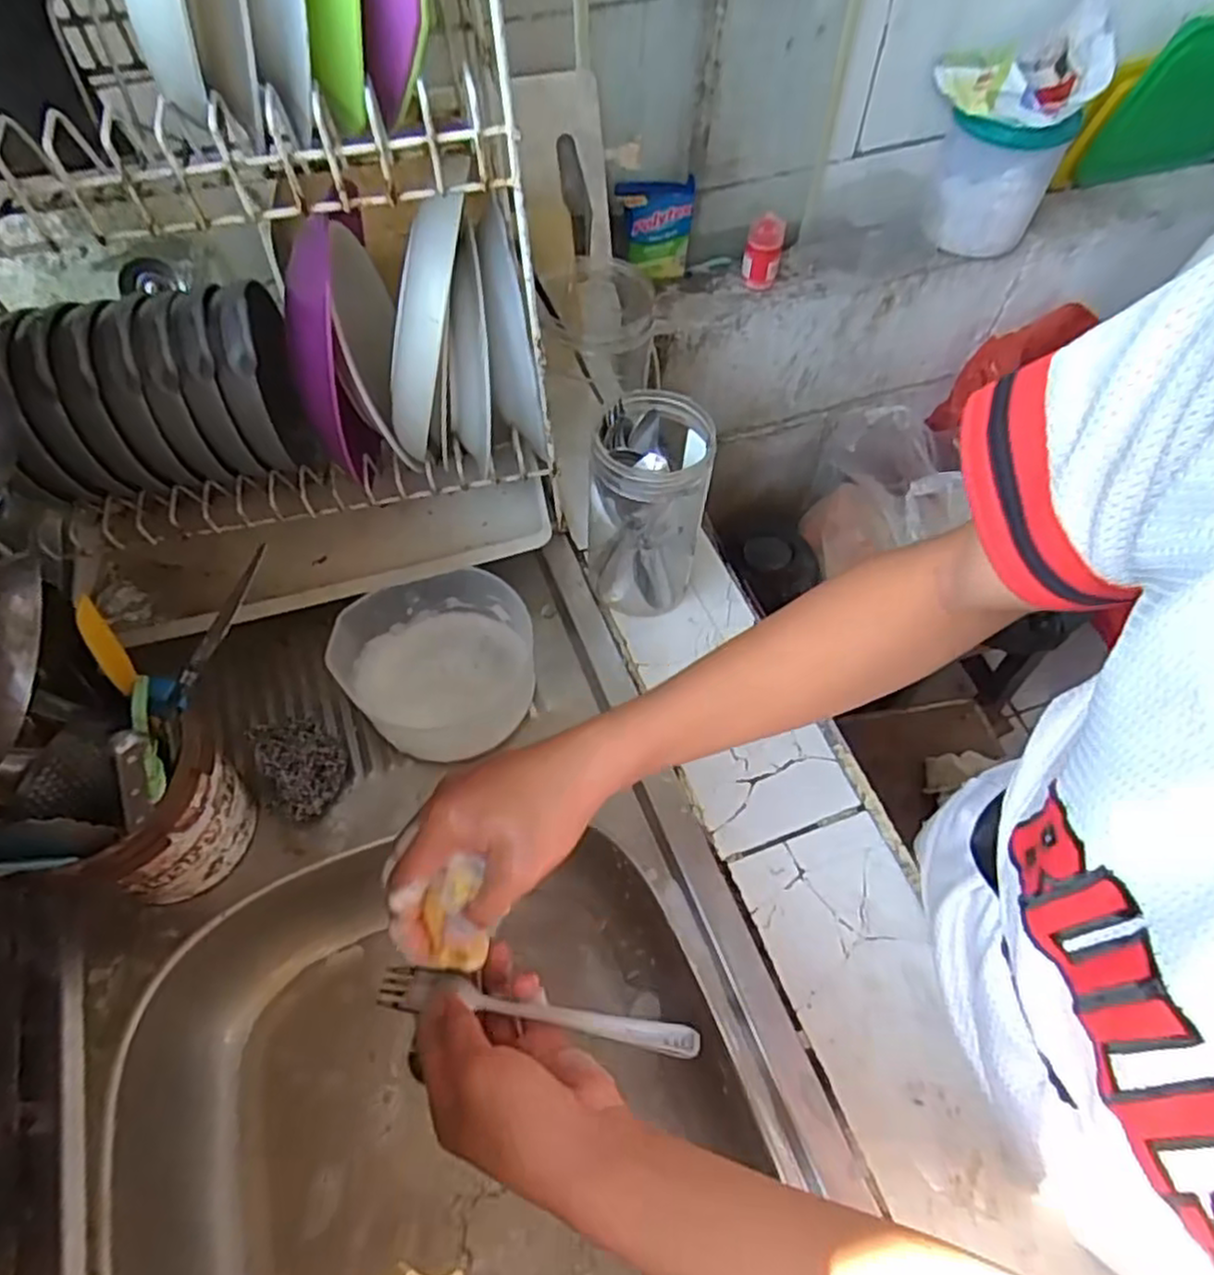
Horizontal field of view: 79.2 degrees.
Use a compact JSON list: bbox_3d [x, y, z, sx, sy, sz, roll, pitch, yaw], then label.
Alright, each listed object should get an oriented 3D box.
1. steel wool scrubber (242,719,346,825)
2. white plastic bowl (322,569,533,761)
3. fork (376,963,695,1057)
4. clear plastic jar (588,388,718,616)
[{"bbox_3d":[-0.229,0.091,0.543,0.056,0.036,0.075,-31,64,-18],"label":"steel wool scrubber"},{"bbox_3d":[-0.131,0.015,0.577,0.138,0.053,0.135,0,59,-1],"label":"white plastic bowl"},{"bbox_3d":[-0.039,0.205,0.402,0.178,0.014,0.021,6,59,8],"label":"fork"},{"bbox_3d":[0.031,-0.100,0.578,0.087,0.168,0.084,0,59,-1],"label":"clear plastic jar"}]

